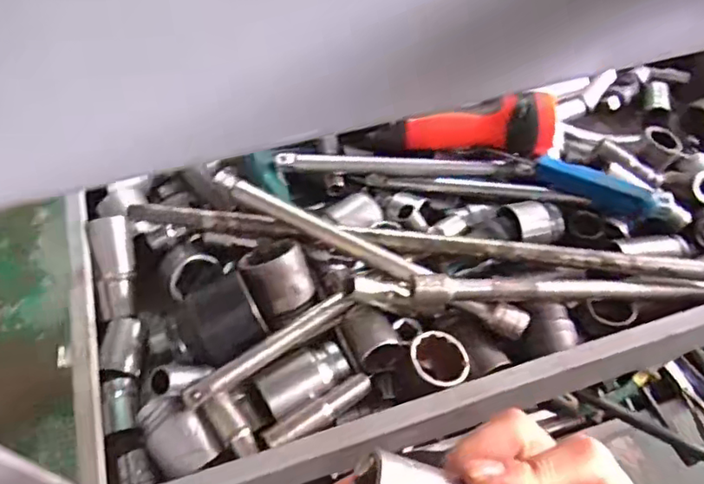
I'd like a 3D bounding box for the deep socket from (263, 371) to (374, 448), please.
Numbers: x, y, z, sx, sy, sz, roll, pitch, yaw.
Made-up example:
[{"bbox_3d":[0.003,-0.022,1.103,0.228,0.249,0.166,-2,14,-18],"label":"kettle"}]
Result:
[{"bbox_3d":[-0.021,0.110,0.377,0.076,0.009,0.015,-28,59,-19],"label":"deep socket"}]

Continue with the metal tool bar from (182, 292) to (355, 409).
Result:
[{"bbox_3d":[-0.056,0.071,0.394,0.126,0.017,0.019,-31,60,-21],"label":"metal tool bar"}]

